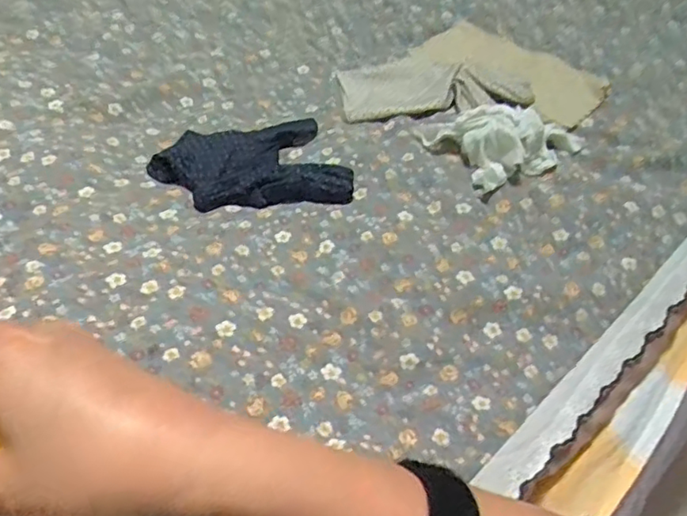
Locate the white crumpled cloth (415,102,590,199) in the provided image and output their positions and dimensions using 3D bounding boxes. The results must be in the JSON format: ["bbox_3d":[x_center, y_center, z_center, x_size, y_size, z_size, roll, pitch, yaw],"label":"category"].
[{"bbox_3d":[0.142,-0.108,0.542,0.122,0.044,0.092,-18,49,-19],"label":"white crumpled cloth"}]

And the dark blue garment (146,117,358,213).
[{"bbox_3d":[-0.079,-0.083,0.527,0.158,0.017,0.108,-5,46,-8],"label":"dark blue garment"}]

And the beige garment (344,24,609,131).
[{"bbox_3d":[0.124,-0.194,0.629,0.250,0.033,0.170,2,45,-1],"label":"beige garment"}]

